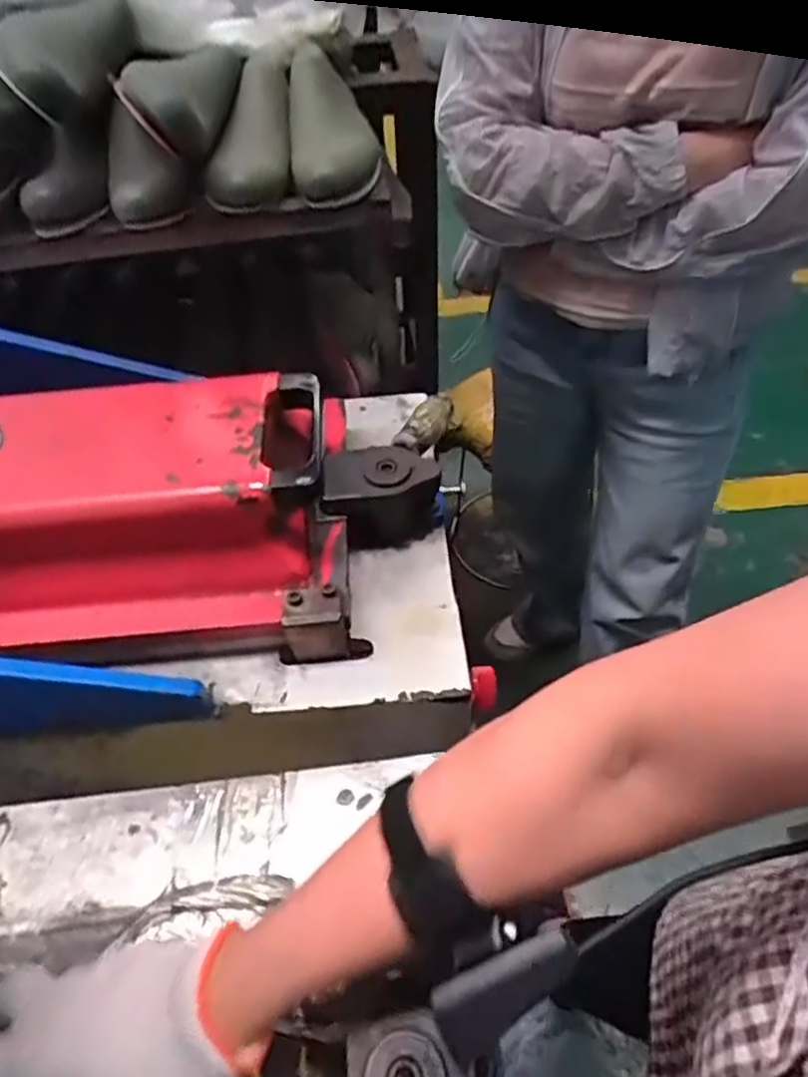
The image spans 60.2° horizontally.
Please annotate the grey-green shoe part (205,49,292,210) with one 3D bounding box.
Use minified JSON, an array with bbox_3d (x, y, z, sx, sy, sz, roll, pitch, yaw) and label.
[{"bbox_3d":[-0.152,-0.424,0.722,0.076,0.043,0.236,1,64,3],"label":"grey-green shoe part"}]

